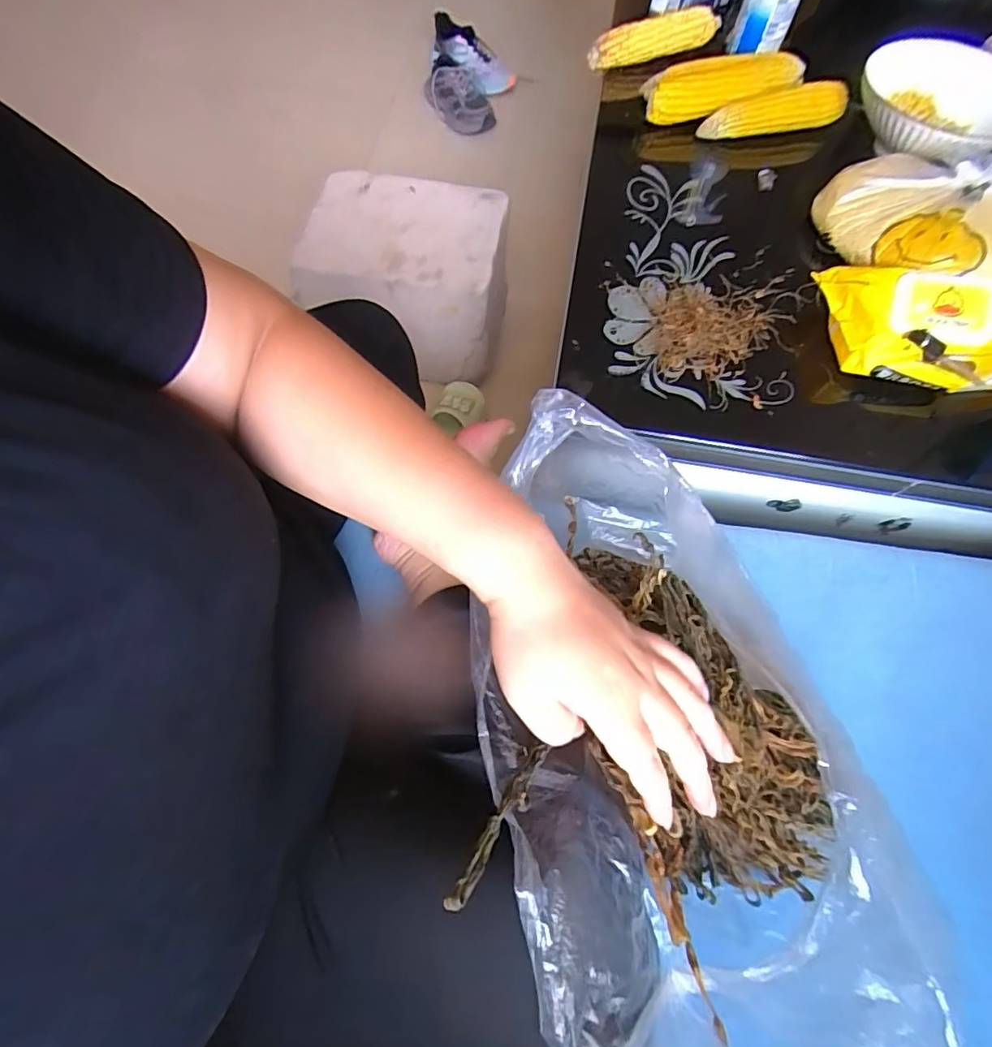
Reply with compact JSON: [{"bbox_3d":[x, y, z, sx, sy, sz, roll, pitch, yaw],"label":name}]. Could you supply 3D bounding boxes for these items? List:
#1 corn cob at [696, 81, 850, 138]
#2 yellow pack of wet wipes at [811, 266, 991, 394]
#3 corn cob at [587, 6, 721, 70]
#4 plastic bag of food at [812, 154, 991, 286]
[{"bbox_3d":[0.342,-0.510,0.654,0.184,0.037,0.038,-13,67,-7],"label":"corn cob"},{"bbox_3d":[0.417,-0.185,0.504,0.215,0.053,0.109,13,66,5],"label":"yellow pack of wet wipes"},{"bbox_3d":[0.221,-0.662,0.716,0.200,0.040,0.043,-27,69,-13],"label":"corn cob"},{"bbox_3d":[0.467,-0.313,0.528,0.239,0.089,0.179,14,66,5],"label":"plastic bag of food"}]

